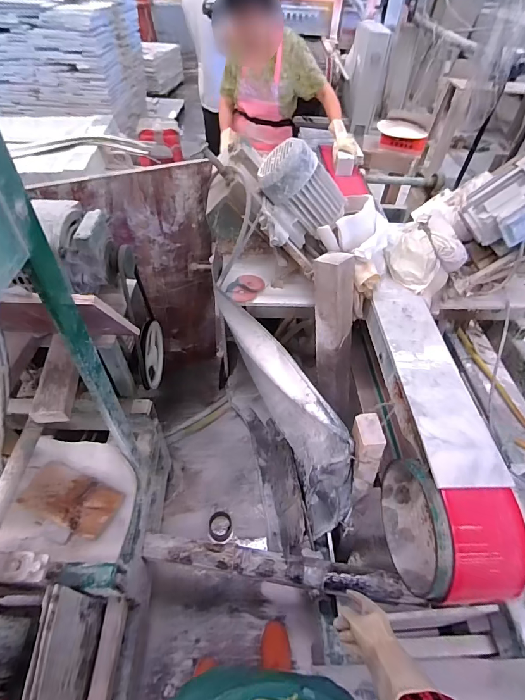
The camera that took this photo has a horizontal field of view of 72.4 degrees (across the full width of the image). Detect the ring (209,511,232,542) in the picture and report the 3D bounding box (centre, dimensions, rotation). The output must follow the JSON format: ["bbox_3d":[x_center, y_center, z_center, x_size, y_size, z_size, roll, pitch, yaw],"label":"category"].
[{"bbox_3d":[-0.153,0.638,1.298,0.081,0.029,0.099,-1,49,-3],"label":"ring"}]

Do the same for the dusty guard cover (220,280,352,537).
[{"bbox_3d":[0.059,0.202,1.097,0.099,0.469,0.648,-22,53,-19],"label":"dusty guard cover"}]

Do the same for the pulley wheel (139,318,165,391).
[{"bbox_3d":[-0.332,0.016,1.088,0.021,0.213,0.193,4,49,1],"label":"pulley wheel"}]

